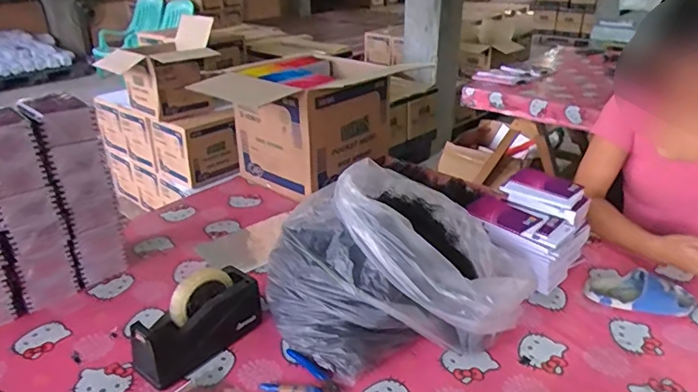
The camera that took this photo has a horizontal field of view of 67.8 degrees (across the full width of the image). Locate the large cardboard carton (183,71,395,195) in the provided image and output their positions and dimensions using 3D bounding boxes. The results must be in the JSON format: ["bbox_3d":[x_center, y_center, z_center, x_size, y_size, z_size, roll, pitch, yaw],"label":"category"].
[{"bbox_3d":[-0.091,-0.173,1.380,0.309,0.279,0.305,23,34,40],"label":"large cardboard carton"}]

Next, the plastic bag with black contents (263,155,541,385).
[{"bbox_3d":[0.075,0.110,0.846,0.412,0.241,0.274,-1,26,0],"label":"plastic bag with black contents"}]

